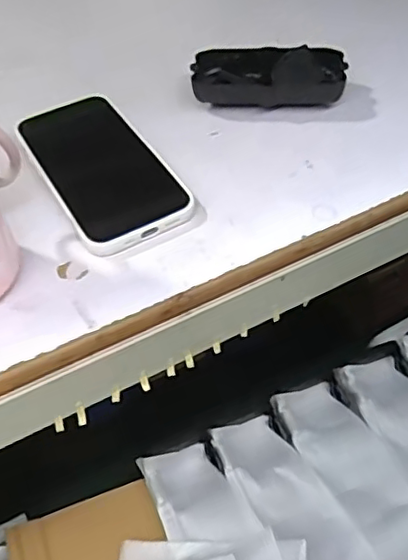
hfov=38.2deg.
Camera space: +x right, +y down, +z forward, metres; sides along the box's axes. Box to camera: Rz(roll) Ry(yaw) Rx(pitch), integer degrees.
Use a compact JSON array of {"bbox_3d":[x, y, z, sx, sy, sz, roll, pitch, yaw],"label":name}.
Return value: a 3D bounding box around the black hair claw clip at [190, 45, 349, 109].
[{"bbox_3d":[0.048,-0.150,0.442,0.109,0.029,0.042,3,50,6],"label":"black hair claw clip"}]

